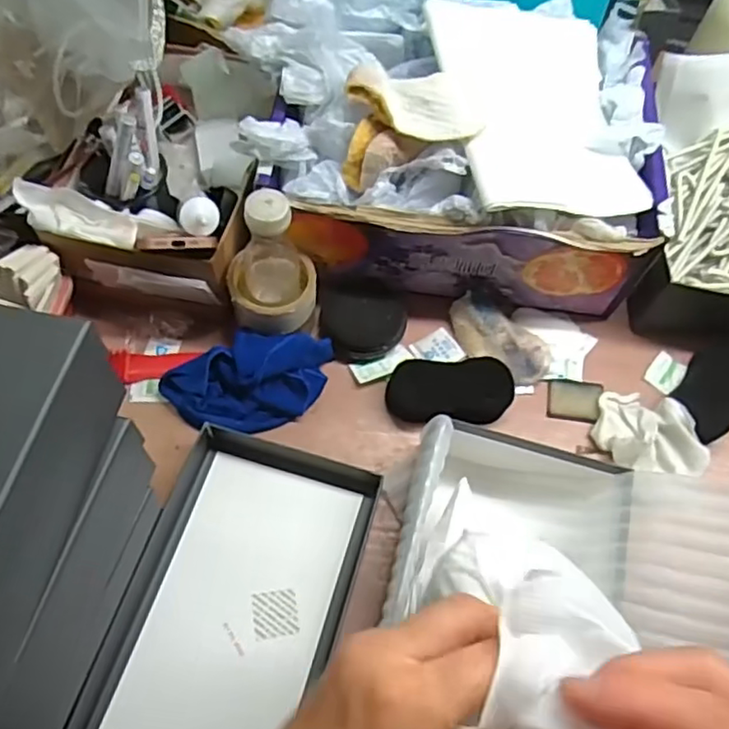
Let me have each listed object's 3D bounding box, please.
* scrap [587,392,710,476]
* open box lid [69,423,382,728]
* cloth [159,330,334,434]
[{"bbox_3d":[0.296,0.066,0.666,0.106,0.033,0.086,4,63,-1],"label":"scrap"},{"bbox_3d":[-0.115,0.220,0.580,0.180,0.040,0.309,17,64,6],"label":"open box lid"},{"bbox_3d":[-0.117,0.018,0.666,0.178,0.053,0.089,-10,64,-8],"label":"cloth"}]

